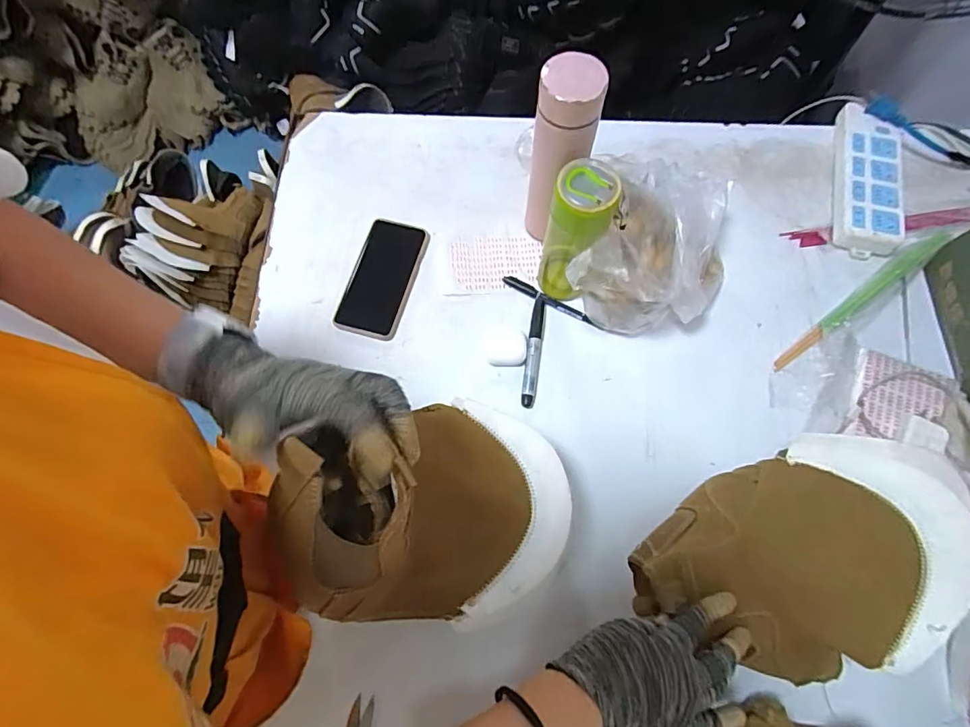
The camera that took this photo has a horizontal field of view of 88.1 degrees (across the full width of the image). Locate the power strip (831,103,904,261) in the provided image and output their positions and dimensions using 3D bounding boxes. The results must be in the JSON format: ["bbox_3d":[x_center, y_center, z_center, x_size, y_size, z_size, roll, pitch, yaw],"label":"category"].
[{"bbox_3d":[0.521,-0.256,0.687,0.082,0.035,0.233,15,71,6],"label":"power strip"}]

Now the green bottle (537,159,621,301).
[{"bbox_3d":[0.100,-0.147,0.565,0.063,0.188,0.073,14,71,5],"label":"green bottle"}]

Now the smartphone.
[{"bbox_3d":[-0.134,-0.112,0.647,0.086,0.011,0.165,13,71,5],"label":"smartphone"}]

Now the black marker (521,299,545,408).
[{"bbox_3d":[0.059,-0.016,0.607,0.017,0.016,0.140,8,70,3],"label":"black marker"}]

